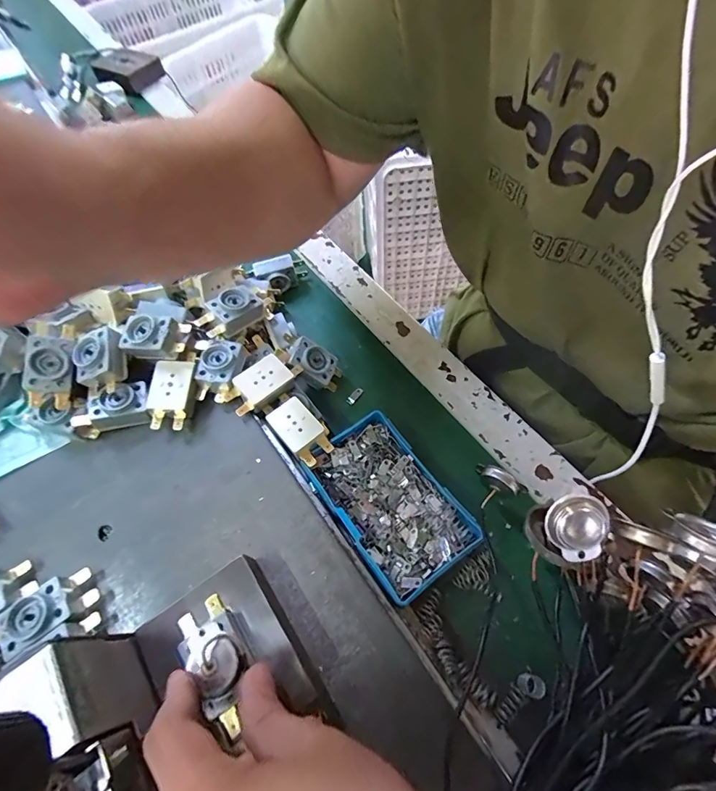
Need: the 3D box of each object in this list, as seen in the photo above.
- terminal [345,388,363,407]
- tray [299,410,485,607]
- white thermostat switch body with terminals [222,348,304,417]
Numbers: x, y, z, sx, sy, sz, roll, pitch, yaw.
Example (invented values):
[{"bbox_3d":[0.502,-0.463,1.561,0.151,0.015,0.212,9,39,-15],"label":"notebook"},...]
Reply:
[{"bbox_3d":[-0.003,0.001,0.342,0.007,0.004,0.017,36,74,22],"label":"terminal"},{"bbox_3d":[0.021,0.071,0.281,0.068,0.021,0.113,-30,61,-20],"label":"tray"},{"bbox_3d":[-0.070,-0.010,0.305,0.029,0.014,0.057,38,69,22],"label":"white thermostat switch body with terminals"}]

